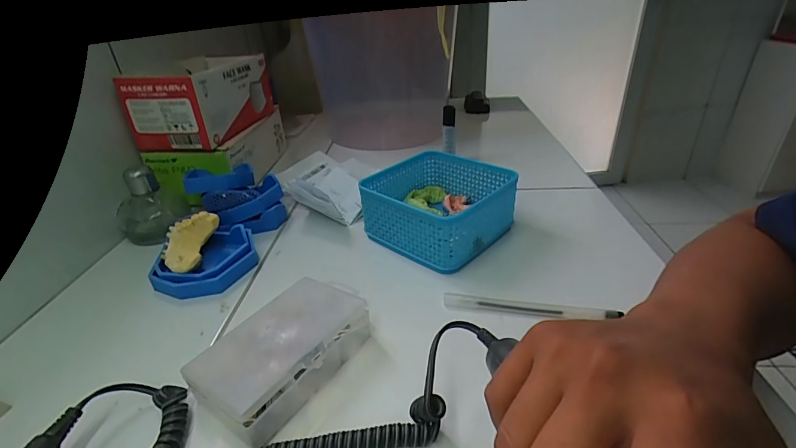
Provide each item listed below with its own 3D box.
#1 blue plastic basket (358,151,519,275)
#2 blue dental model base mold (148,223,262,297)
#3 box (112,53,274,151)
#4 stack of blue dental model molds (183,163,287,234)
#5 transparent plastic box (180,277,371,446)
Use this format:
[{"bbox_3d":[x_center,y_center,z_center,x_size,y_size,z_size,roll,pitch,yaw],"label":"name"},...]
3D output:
[{"bbox_3d":[0.045,-0.021,0.438,0.131,0.065,0.131,23,41,38],"label":"blue plastic basket"},{"bbox_3d":[-0.189,0.035,0.396,0.072,0.029,0.082,8,33,20],"label":"blue dental model base mold"},{"bbox_3d":[-0.262,-0.175,0.546,0.110,0.079,0.197,3,32,8],"label":"box"},{"bbox_3d":[-0.195,-0.035,0.483,0.105,0.059,0.085,-9,31,-8],"label":"stack of blue dental model molds"},{"bbox_3d":[-0.081,0.090,0.292,0.073,0.036,0.119,20,39,34],"label":"transparent plastic box"}]

